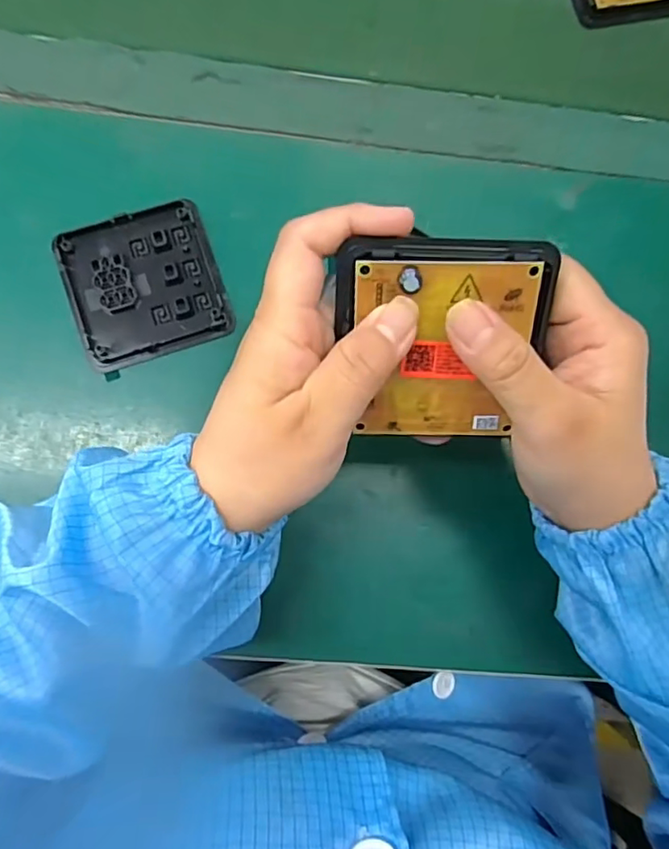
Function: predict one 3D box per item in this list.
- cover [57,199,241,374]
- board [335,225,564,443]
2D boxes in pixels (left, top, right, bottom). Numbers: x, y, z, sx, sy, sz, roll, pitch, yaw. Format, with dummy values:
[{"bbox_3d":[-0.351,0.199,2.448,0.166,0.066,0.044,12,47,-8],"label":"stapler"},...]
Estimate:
[{"bbox_3d":[-0.105,-0.078,0.320,0.082,0.007,0.080,-18,85,-7],"label":"cover"},{"bbox_3d":[0.042,-0.031,0.224,0.080,0.014,0.078,0,119,1],"label":"board"}]

